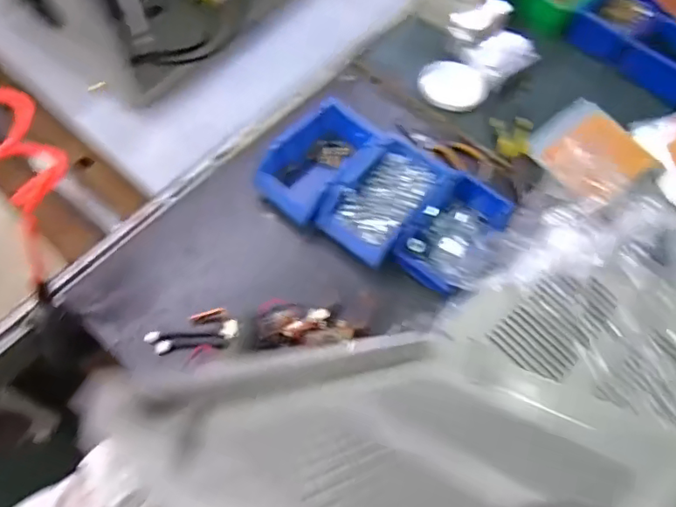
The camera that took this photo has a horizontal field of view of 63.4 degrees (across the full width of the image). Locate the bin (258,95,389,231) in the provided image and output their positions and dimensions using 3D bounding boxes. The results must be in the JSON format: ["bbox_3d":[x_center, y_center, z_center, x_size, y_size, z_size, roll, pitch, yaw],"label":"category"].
[{"bbox_3d":[-0.027,-0.139,0.831,0.114,0.071,0.181,40,69,15],"label":"bin"}]

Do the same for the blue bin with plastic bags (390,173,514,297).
[{"bbox_3d":[0.168,-0.028,0.802,0.103,0.077,0.183,39,68,15],"label":"blue bin with plastic bags"}]

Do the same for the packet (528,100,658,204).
[{"bbox_3d":[0.411,-0.167,0.901,0.119,0.028,0.175,-41,63,15],"label":"packet"}]

